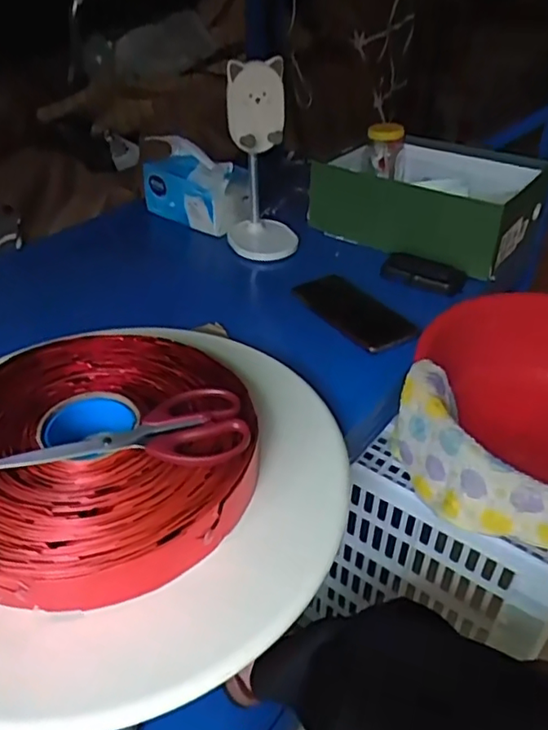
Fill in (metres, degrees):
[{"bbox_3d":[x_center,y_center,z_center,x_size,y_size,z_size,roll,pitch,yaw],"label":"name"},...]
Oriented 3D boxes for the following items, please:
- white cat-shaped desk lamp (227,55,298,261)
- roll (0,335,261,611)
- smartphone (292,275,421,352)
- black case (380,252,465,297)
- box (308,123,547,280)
[{"bbox_3d":[-0.016,-0.285,0.818,0.100,0.247,0.106,-3,38,-4],"label":"white cat-shaped desk lamp"},{"bbox_3d":[-0.148,0.066,0.481,0.257,0.055,0.257,0,38,0],"label":"roll"},{"bbox_3d":[0.103,-0.069,0.724,0.080,0.014,0.176,-19,42,-24],"label":"smartphone"},{"bbox_3d":[0.201,-0.127,0.779,0.108,0.022,0.035,18,41,21],"label":"black case"},{"bbox_3d":[0.237,-0.272,0.906,0.326,0.118,0.235,26,45,29],"label":"box"}]

